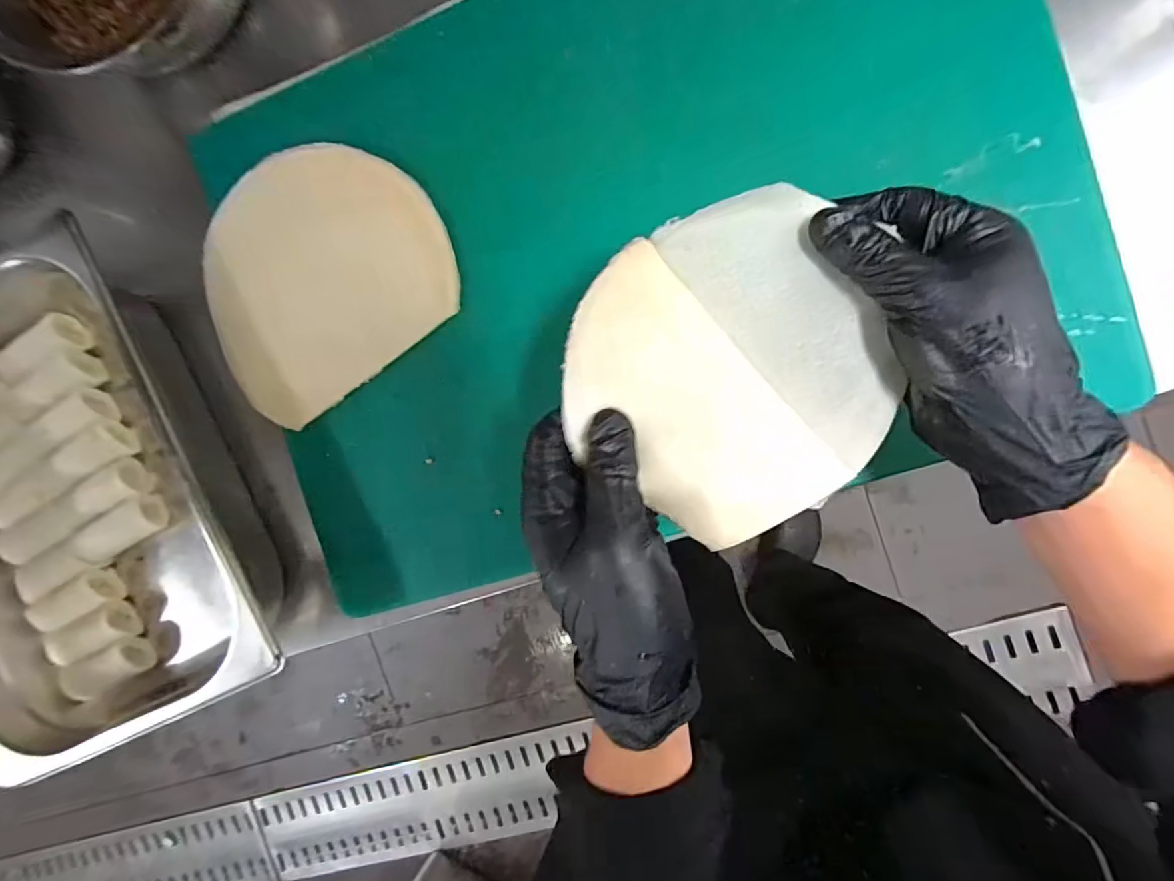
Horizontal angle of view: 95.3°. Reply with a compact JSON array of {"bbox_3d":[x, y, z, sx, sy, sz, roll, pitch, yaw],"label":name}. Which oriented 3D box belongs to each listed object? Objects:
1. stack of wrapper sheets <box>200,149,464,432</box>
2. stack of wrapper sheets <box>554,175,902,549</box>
[{"bbox_3d":[-0.177,-0.108,0.351,0.170,0.011,0.148,-34,88,8],"label":"stack of wrapper sheets"},{"bbox_3d":[0.065,-0.035,0.249,0.140,0.037,0.143,-34,88,8],"label":"stack of wrapper sheets"}]

